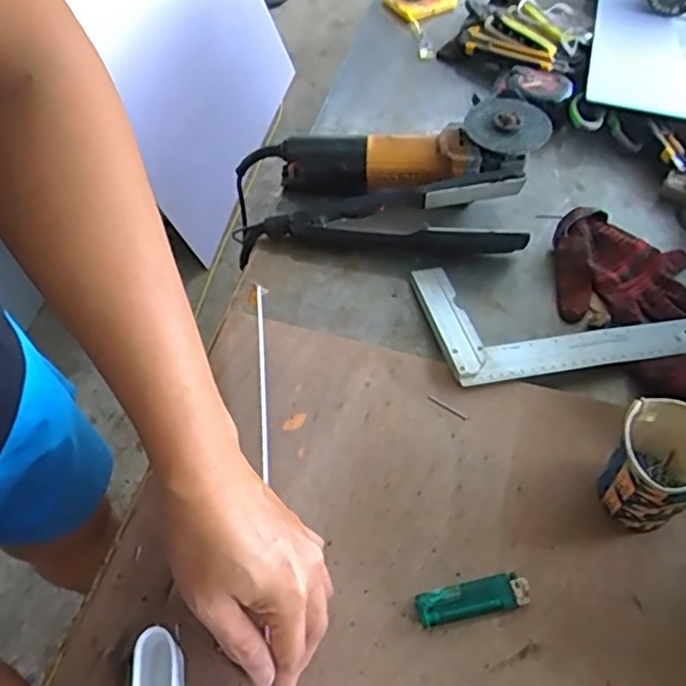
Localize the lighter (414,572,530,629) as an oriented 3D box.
[{"bbox_3d":[0.092,0.183,0.452,0.079,0.015,0.024,-10,55,-6],"label":"lighter"}]

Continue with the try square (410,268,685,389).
[{"bbox_3d":[0.210,-0.033,0.609,0.256,0.014,0.142,-10,55,-5],"label":"try square"}]

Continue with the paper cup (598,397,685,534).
[{"bbox_3d":[0.231,0.091,0.469,0.084,0.094,0.072,-24,59,-17],"label":"paper cup"}]

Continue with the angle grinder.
[{"bbox_3d":[0.044,-0.204,0.692,0.343,0.071,0.079,-8,54,12],"label":"angle grinder"}]

